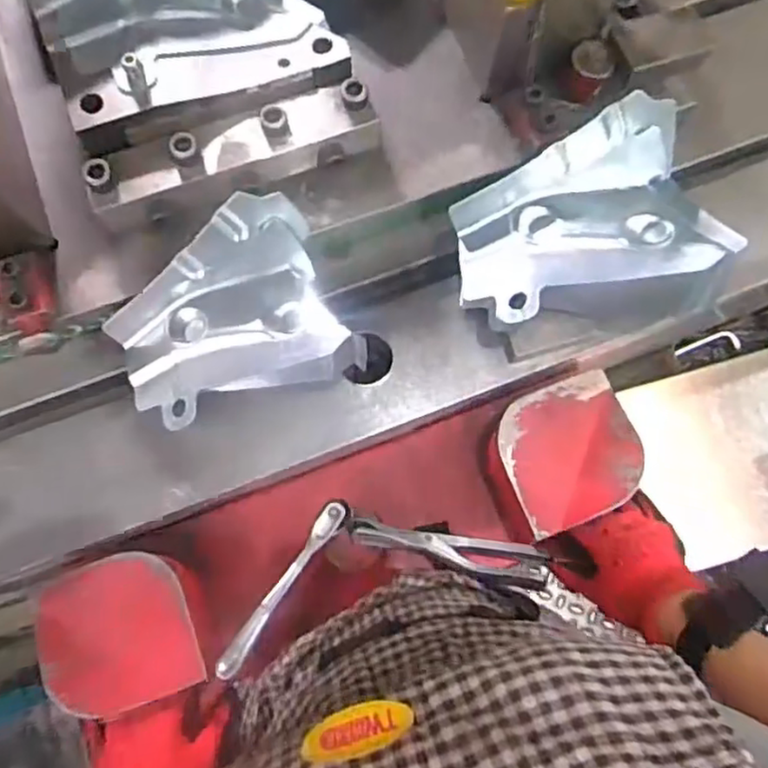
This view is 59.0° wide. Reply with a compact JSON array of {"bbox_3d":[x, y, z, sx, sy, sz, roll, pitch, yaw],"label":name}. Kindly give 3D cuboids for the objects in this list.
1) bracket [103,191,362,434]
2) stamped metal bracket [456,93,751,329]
[{"bbox_3d":[-0.133,-0.046,0.581,0.189,0.100,0.152,-26,77,-7],"label":"bracket"},{"bbox_3d":[0.167,-0.121,0.575,0.213,0.074,0.165,-24,78,14],"label":"stamped metal bracket"}]

